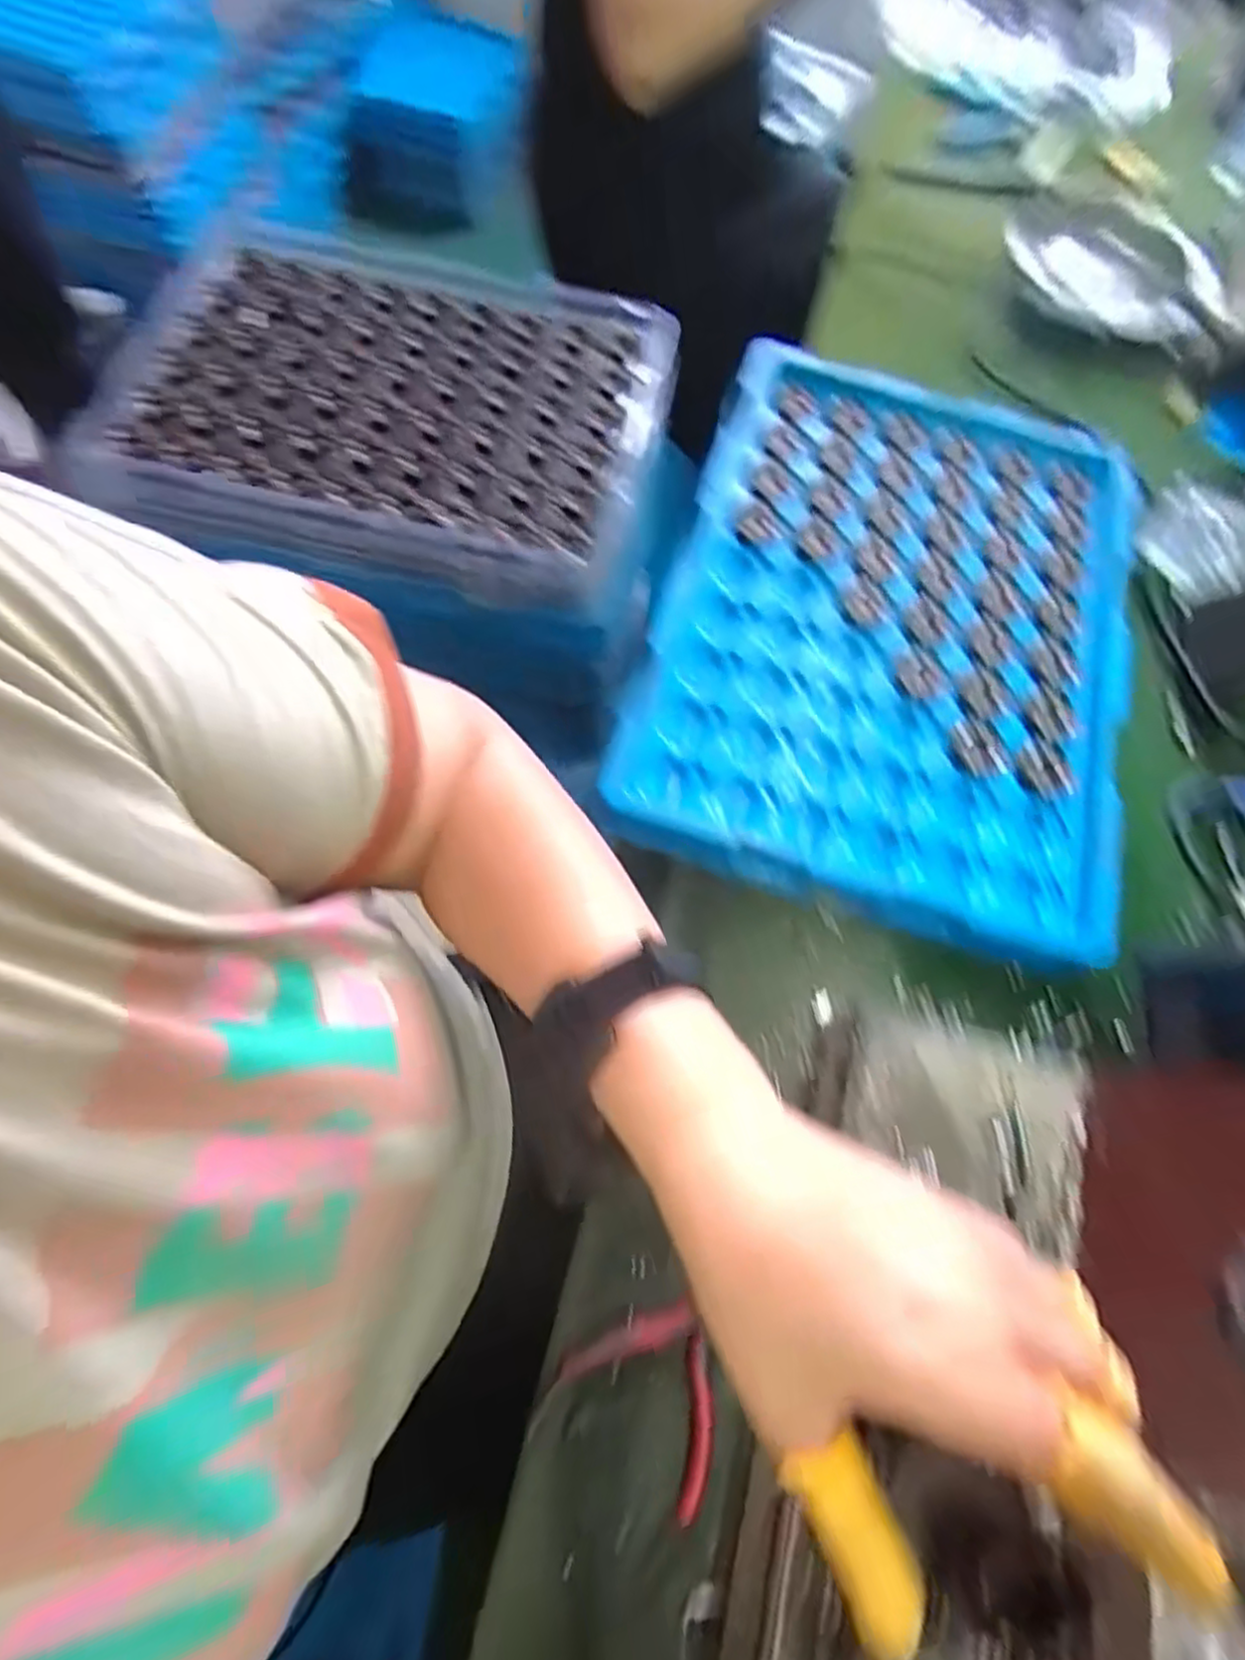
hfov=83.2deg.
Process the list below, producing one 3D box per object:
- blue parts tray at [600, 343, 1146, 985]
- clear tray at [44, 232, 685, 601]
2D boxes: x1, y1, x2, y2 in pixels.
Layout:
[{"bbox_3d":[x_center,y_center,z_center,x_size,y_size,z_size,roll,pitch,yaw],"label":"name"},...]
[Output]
[{"bbox_3d":[0.169,-0.135,0.428,0.276,0.032,0.382,17,68,2],"label":"blue parts tray"},{"bbox_3d":[-0.173,-0.326,0.533,0.387,0.044,0.297,10,68,-1],"label":"clear tray"}]

